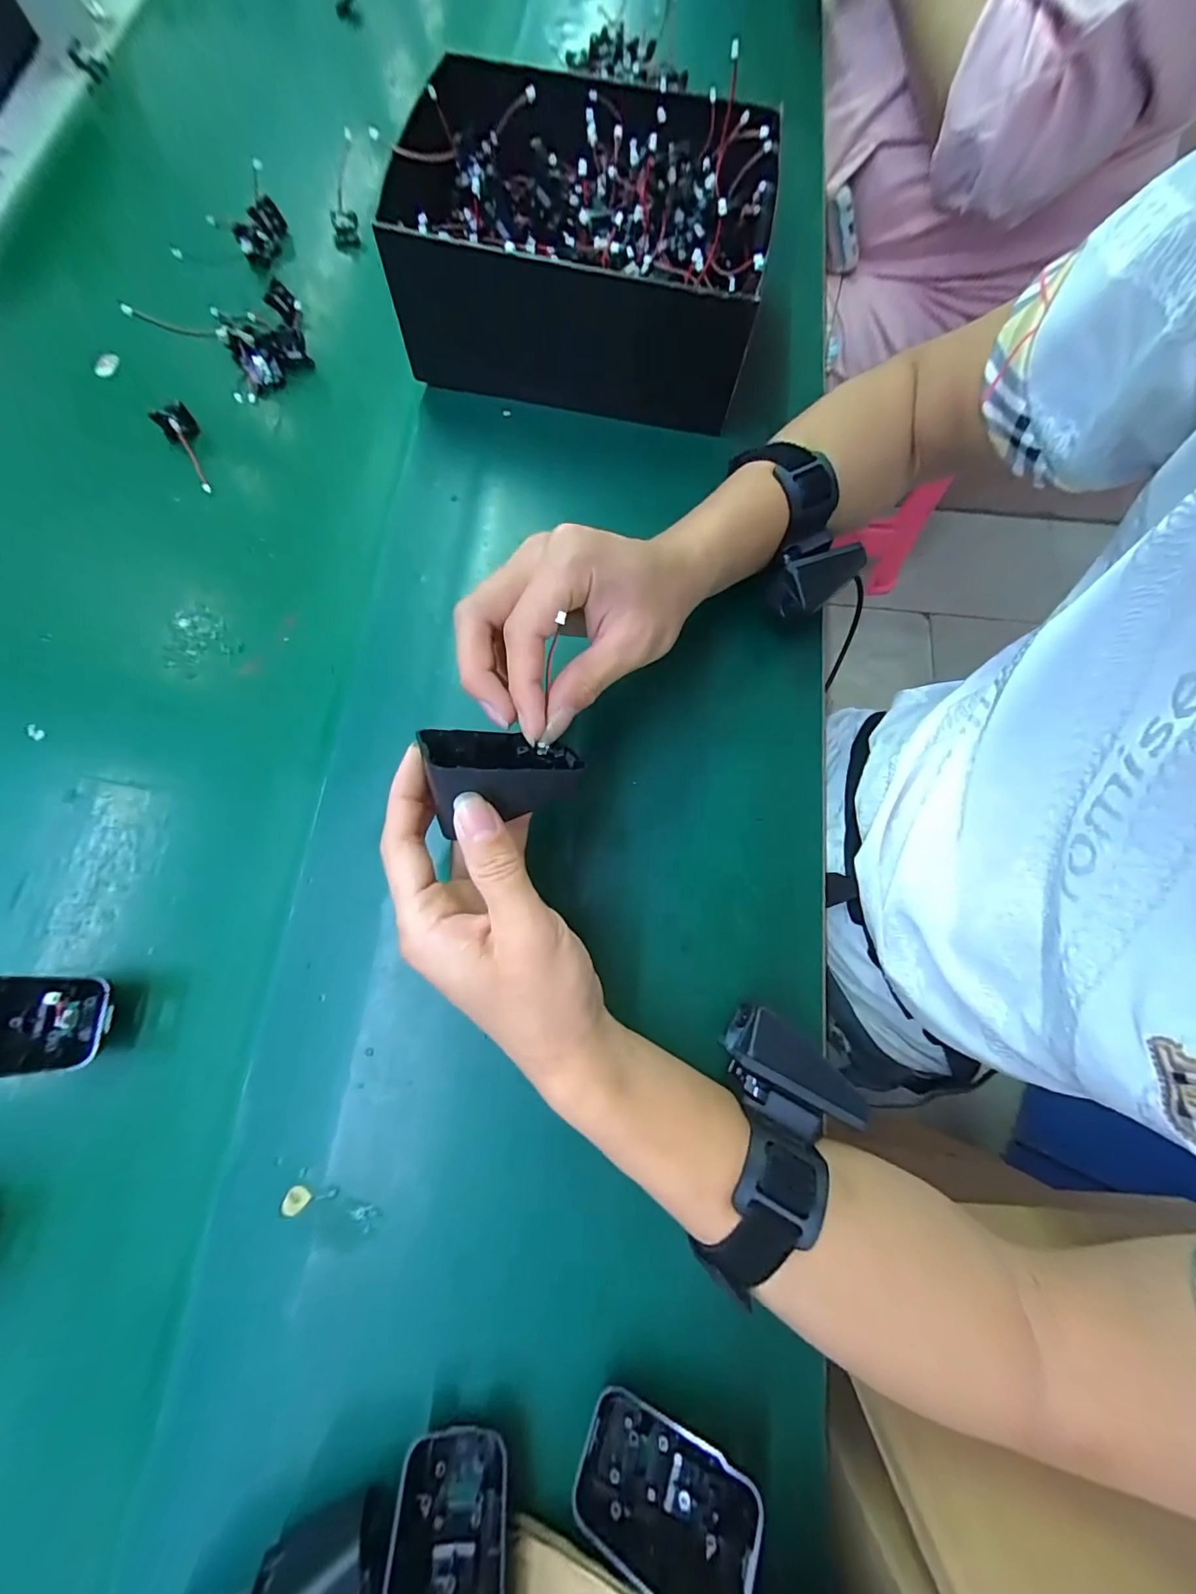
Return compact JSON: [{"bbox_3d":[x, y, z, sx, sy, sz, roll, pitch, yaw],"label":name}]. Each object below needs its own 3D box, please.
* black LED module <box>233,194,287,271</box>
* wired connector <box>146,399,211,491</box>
[{"bbox_3d":[-0.285,-0.478,0.427,0.020,0.024,0.055,8,75,1],"label":"black LED module"},{"bbox_3d":[-0.289,-0.250,0.363,0.024,0.022,0.067,-36,78,-10],"label":"wired connector"}]

